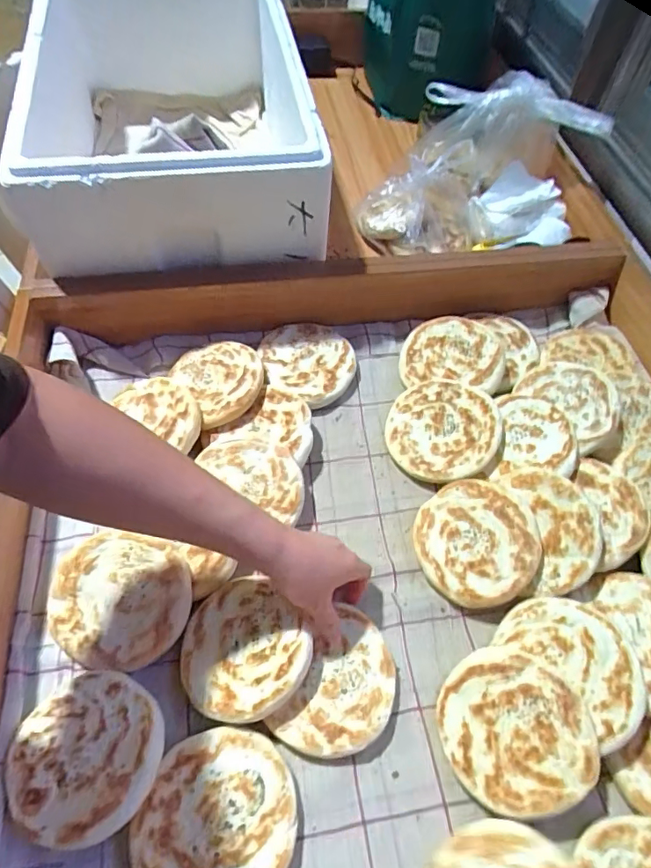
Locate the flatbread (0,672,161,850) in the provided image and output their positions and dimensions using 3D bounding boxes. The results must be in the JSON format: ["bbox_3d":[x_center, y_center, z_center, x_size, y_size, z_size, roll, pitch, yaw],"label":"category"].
[{"bbox_3d":[-0.195,0.258,0.410,0.121,0.020,0.114,2,58,-3],"label":"flatbread"}]

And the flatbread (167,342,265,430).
[{"bbox_3d":[-0.124,-0.068,0.613,0.098,0.027,0.114,-28,64,-19],"label":"flatbread"}]

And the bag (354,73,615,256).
[{"bbox_3d":[0.233,-0.395,0.761,0.283,0.145,0.265,21,59,9],"label":"bag"}]

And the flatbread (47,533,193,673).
[{"bbox_3d":[-0.192,0.154,0.471,0.126,0.009,0.115,0,75,-1],"label":"flatbread"}]

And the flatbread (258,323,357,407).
[{"bbox_3d":[-0.023,-0.096,0.657,0.121,0.015,0.111,2,58,-3],"label":"flatbread"}]

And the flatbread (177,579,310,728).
[{"bbox_3d":[-0.074,0.194,0.452,0.115,0.008,0.109,-9,55,13],"label":"flatbread"}]

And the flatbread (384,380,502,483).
[{"bbox_3d":[0.138,-0.005,0.598,0.128,0.013,0.126,-6,63,14],"label":"flatbread"}]

